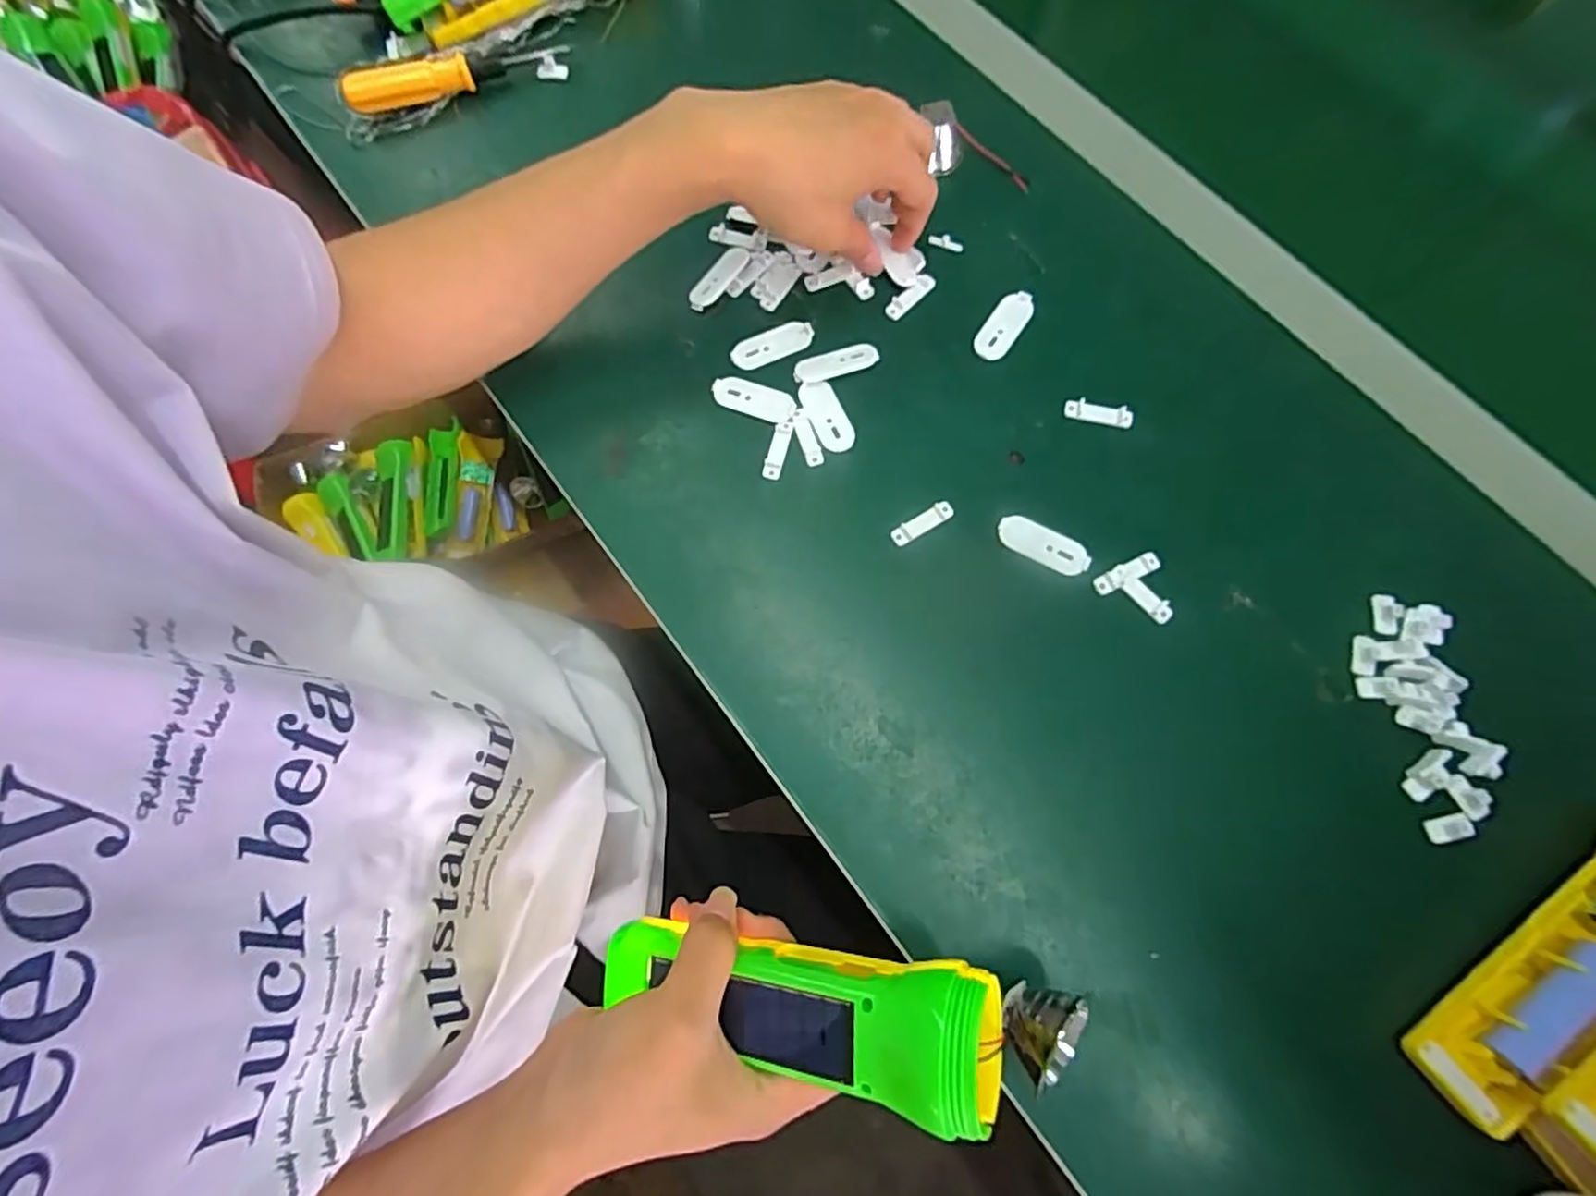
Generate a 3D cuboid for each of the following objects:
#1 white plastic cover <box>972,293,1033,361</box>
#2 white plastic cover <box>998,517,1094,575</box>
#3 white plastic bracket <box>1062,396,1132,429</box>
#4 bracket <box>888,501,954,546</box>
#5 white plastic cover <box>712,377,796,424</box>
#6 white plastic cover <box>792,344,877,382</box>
[{"bbox_3d":[0.122,-0.160,0.395,0.020,0.004,0.049,33,77,11],"label":"white plastic cover"},{"bbox_3d":[0.133,-0.029,0.363,0.051,0.006,0.018,27,76,10],"label":"white plastic cover"},{"bbox_3d":[0.170,-0.105,0.380,0.037,0.004,0.013,15,74,6],"label":"white plastic bracket"},{"bbox_3d":[0.068,-0.042,0.368,0.037,0.004,0.010,-30,75,-7],"label":"bracket"},{"bbox_3d":[-0.026,-0.115,0.386,0.050,0.004,0.019,21,75,8],"label":"white plastic cover"},{"bbox_3d":[0.022,-0.136,0.390,0.050,0.004,0.016,-18,73,-4],"label":"white plastic cover"}]

